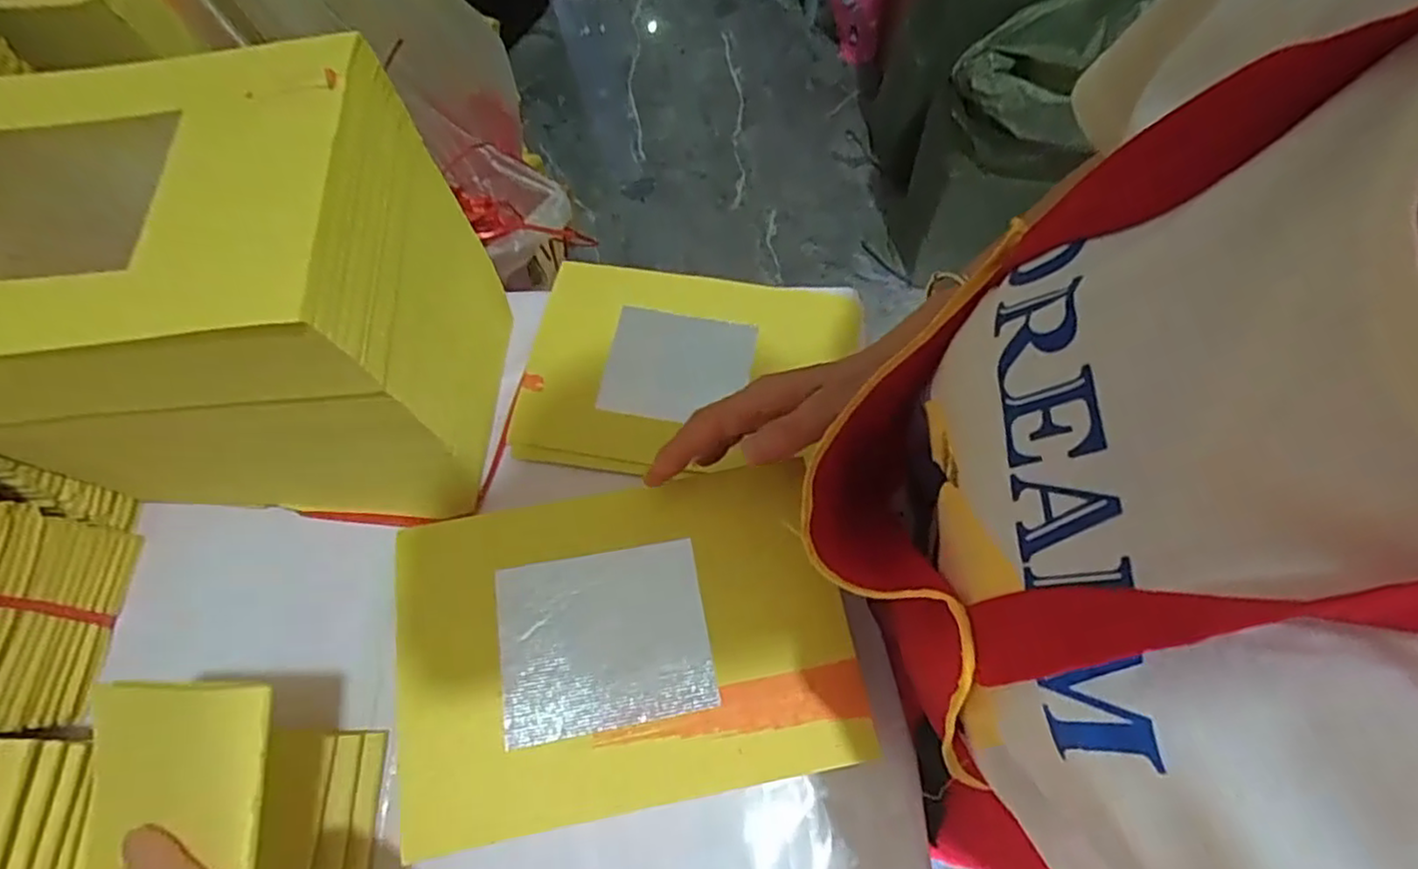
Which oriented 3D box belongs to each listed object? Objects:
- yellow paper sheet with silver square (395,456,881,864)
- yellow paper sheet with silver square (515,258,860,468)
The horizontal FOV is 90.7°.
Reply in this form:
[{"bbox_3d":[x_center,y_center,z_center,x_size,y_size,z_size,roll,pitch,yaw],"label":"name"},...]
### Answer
[{"bbox_3d":[-0.045,0.105,0.361,0.223,0.010,0.157,-10,66,-4],"label":"yellow paper sheet with silver square"},{"bbox_3d":[-0.015,-0.050,0.514,0.239,0.022,0.158,5,66,4],"label":"yellow paper sheet with silver square"}]

